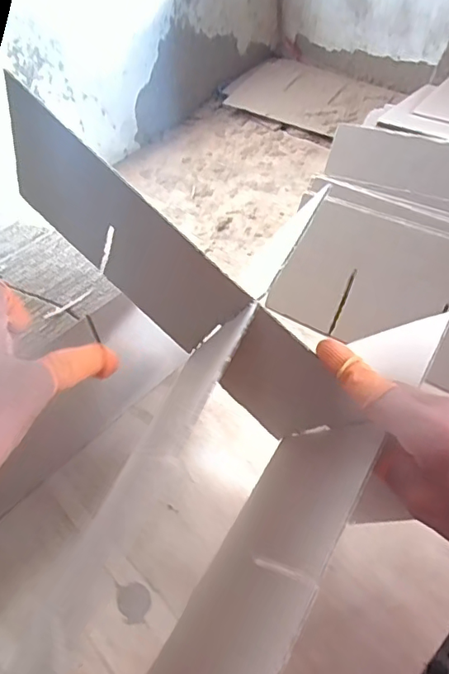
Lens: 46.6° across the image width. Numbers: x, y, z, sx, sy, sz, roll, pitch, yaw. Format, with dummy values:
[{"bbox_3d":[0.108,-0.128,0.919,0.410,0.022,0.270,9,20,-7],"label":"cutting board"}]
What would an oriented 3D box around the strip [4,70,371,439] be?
[{"bbox_3d":[-0.036,-0.033,0.353,0.279,0.135,0.004,43,66,-4],"label":"strip"}]

